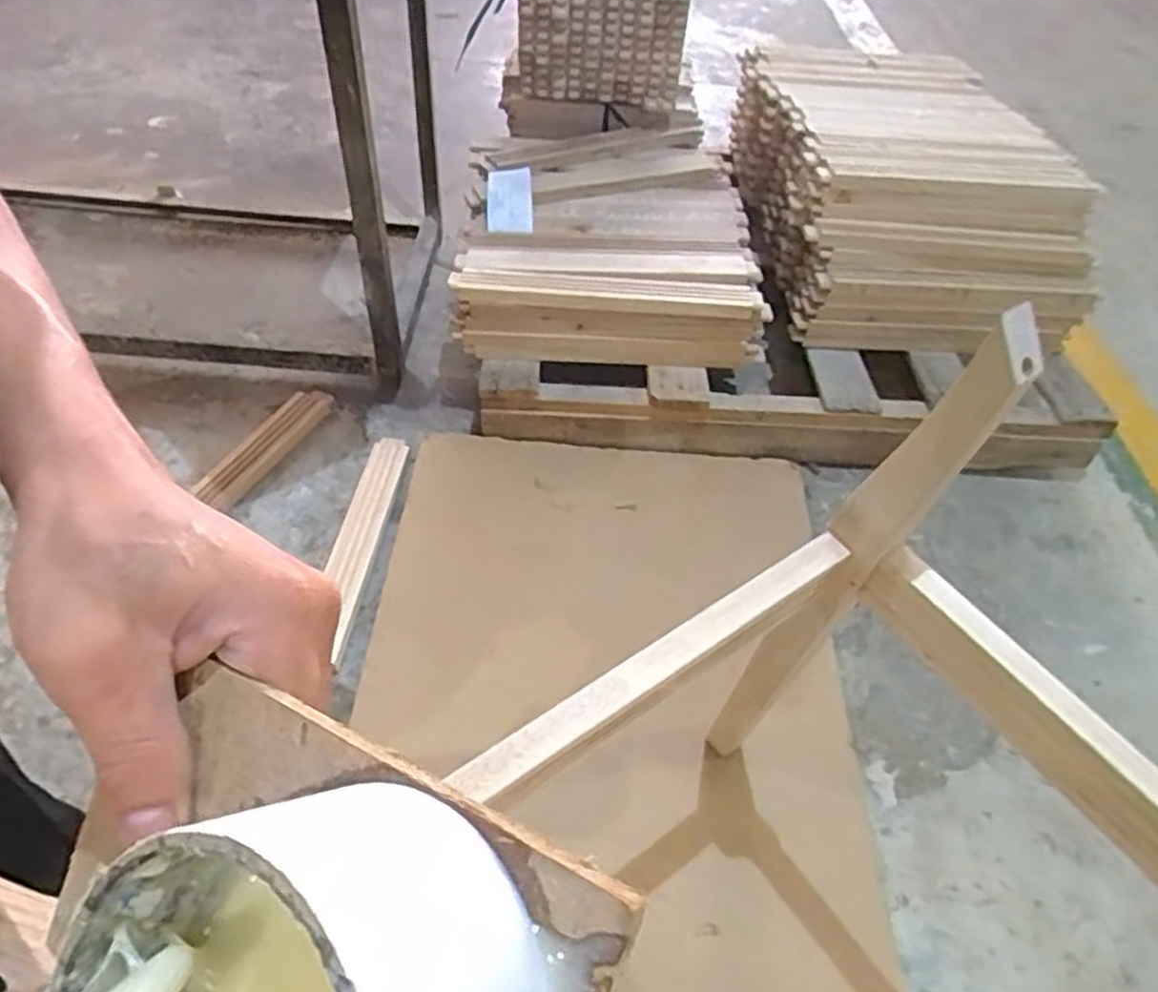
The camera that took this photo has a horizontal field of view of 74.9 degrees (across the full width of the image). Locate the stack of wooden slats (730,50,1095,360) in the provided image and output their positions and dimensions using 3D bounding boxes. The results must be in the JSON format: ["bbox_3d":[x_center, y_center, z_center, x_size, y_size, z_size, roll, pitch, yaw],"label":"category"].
[{"bbox_3d":[0.582,-0.583,1.419,0.483,0.255,0.756,-1,48,-7],"label":"stack of wooden slats"}]

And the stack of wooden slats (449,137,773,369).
[{"bbox_3d":[0.047,-0.466,1.359,0.480,0.130,0.620,4,48,-2],"label":"stack of wooden slats"}]

